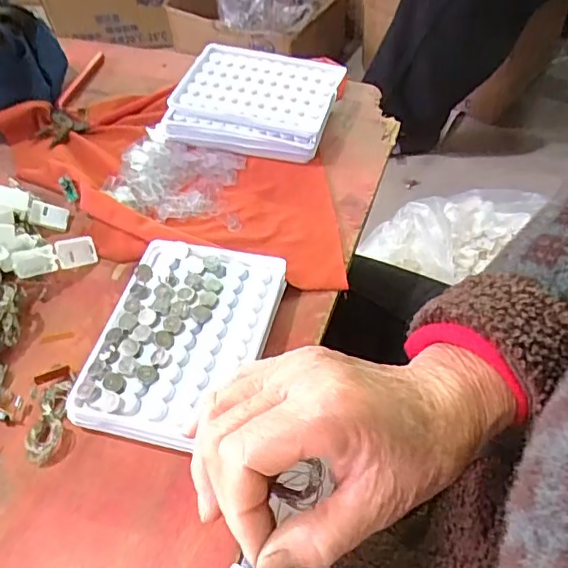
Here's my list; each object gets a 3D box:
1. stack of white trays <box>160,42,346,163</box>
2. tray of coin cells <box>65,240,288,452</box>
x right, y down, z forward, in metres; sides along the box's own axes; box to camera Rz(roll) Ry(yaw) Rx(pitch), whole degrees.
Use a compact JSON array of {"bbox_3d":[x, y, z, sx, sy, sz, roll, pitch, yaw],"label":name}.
[{"bbox_3d":[-0.024,-0.155,0.481,0.132,0.034,0.103,12,54,13],"label":"stack of white trays"},{"bbox_3d":[-0.060,0.033,0.345,0.097,0.025,0.131,8,53,10],"label":"tray of coin cells"}]

